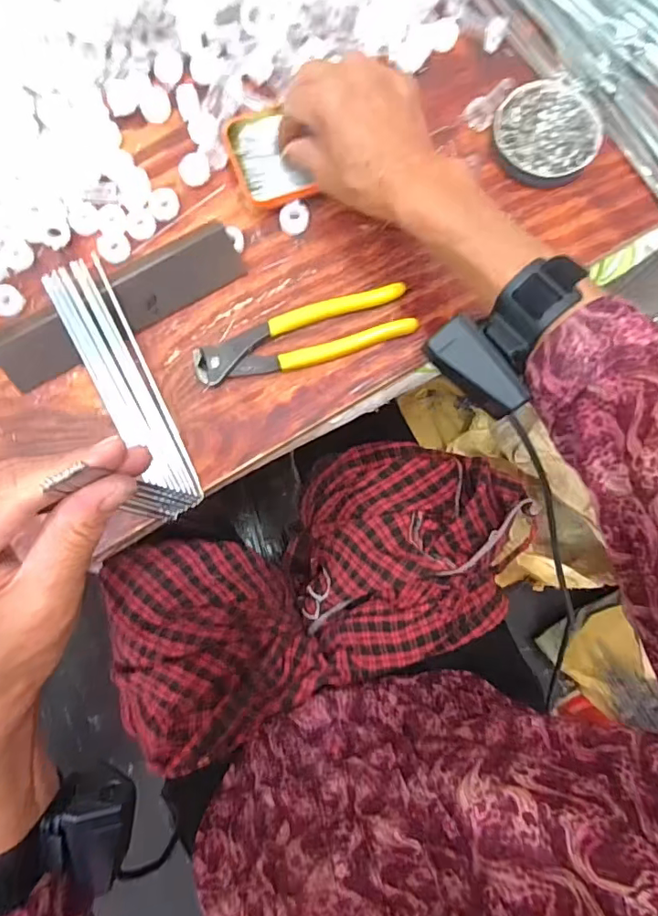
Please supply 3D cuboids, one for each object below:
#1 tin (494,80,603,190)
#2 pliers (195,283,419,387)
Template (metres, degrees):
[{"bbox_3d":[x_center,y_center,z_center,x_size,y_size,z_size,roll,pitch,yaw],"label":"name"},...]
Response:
[{"bbox_3d":[0.174,-0.261,0.415,0.080,0.013,0.090,25,83,4],"label":"tin"},{"bbox_3d":[-0.019,-0.092,0.397,0.165,0.013,0.043,-18,82,-2],"label":"pliers"}]

